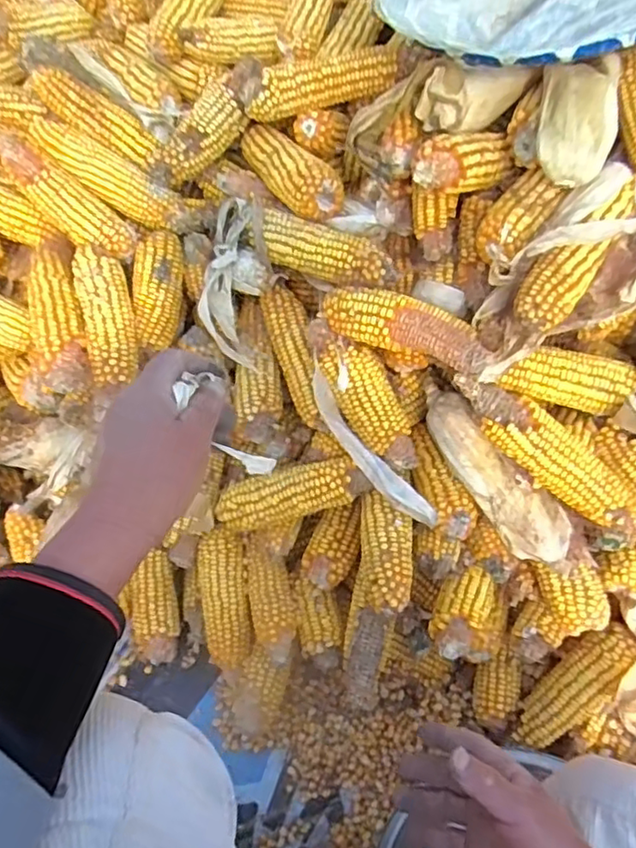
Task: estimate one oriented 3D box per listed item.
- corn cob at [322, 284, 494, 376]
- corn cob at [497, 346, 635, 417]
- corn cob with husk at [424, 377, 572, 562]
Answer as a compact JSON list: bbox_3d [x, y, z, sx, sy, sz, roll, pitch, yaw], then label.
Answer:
[{"bbox_3d":[0.080,-0.087,0.553,0.159,0.042,0.050,30,60,18],"label":"corn cob"},{"bbox_3d":[0.227,-0.041,0.562,0.115,0.041,0.040,9,56,5],"label":"corn cob"},{"bbox_3d":[0.159,0.042,0.578,0.048,0.054,0.199,-31,61,-20],"label":"corn cob with husk"}]

